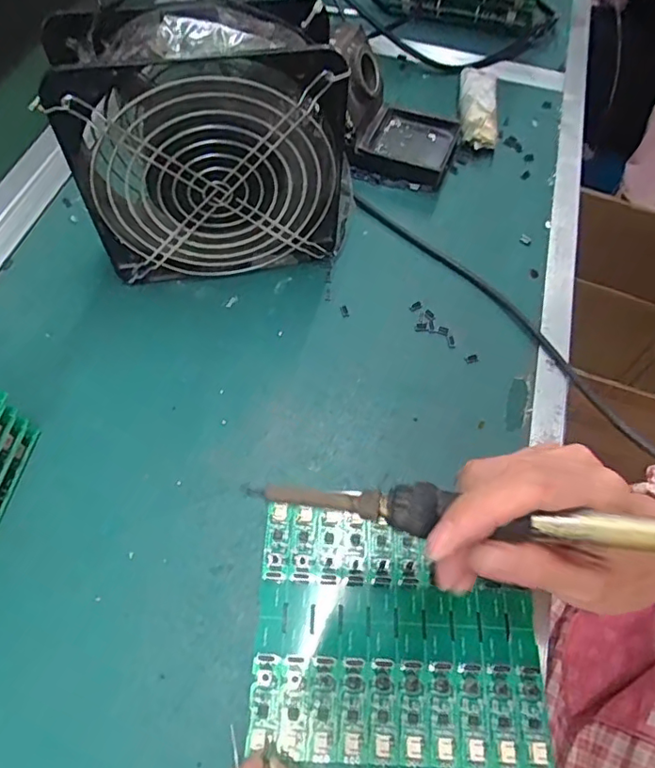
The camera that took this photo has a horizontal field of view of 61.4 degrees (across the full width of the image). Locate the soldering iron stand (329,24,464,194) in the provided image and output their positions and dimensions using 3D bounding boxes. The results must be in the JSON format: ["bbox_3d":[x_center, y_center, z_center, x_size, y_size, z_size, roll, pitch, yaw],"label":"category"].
[{"bbox_3d":[0.051,-0.210,0.423,0.106,0.075,0.077,11,61,3],"label":"soldering iron stand"}]

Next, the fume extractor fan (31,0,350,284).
[{"bbox_3d":[-0.061,-0.139,0.333,0.164,0.154,0.061,-8,62,-7],"label":"fume extractor fan"}]

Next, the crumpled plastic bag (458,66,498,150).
[{"bbox_3d":[0.129,-0.237,0.474,0.031,0.024,0.091,6,61,1],"label":"crumpled plastic bag"}]

